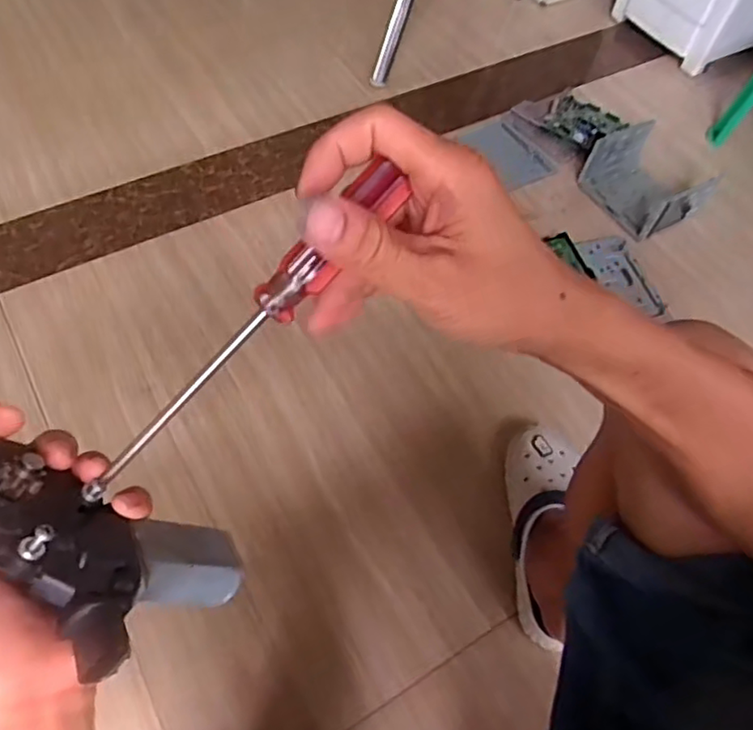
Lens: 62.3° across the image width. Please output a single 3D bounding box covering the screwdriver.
[{"bbox_3d":[-0.059,-0.013,0.278,0.189,0.020,0.015,-44,66,13],"label":"screwdriver"}]

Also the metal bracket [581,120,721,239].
[{"bbox_3d":[0.463,-0.330,1.084,0.126,0.091,0.188,-20,63,-13],"label":"metal bracket"}]

